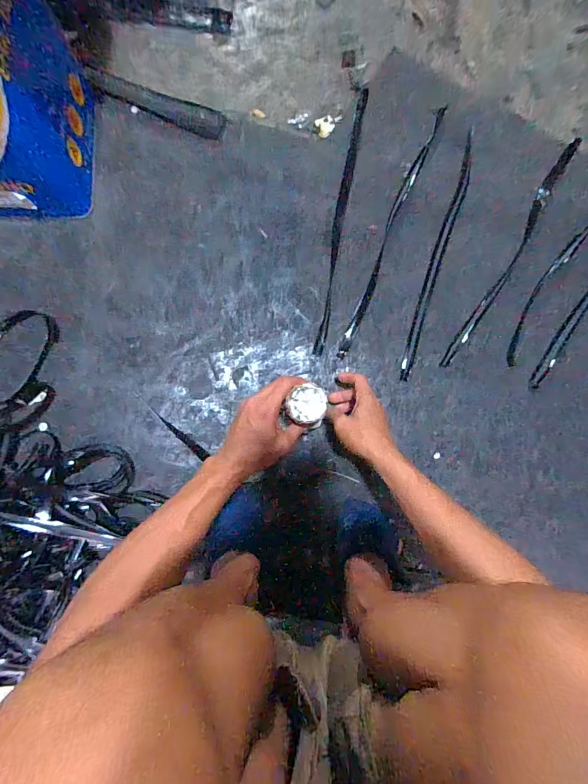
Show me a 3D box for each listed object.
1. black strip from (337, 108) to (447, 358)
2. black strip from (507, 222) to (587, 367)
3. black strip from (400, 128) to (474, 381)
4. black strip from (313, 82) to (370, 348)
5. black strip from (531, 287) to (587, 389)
[{"bbox_3d":[0.171,-0.290,0.626,0.027,0.022,0.497,23,85,-2],"label":"black strip"},{"bbox_3d":[0.476,-0.246,0.612,0.044,0.015,0.451,33,84,-1],"label":"black strip"},{"bbox_3d":[0.246,-0.240,0.607,0.029,0.012,0.455,18,85,-2],"label":"black strip"},{"bbox_3d":[0.082,-0.305,0.610,0.021,0.008,0.487,11,85,-3],"label":"black strip"},{"bbox_3d":[0.538,-0.184,0.612,0.049,0.014,0.439,41,84,0],"label":"black strip"}]

